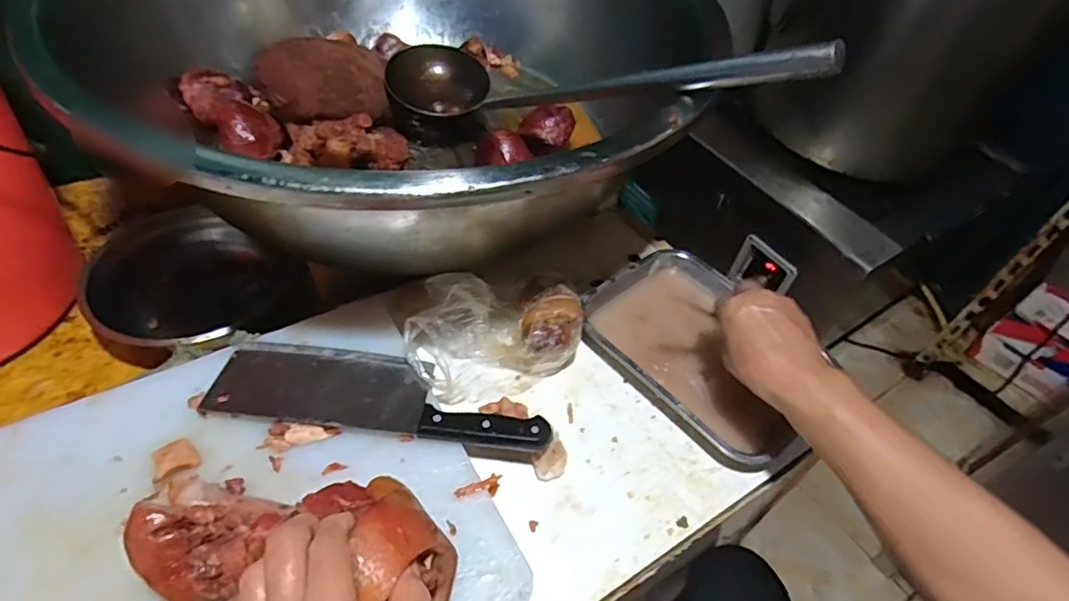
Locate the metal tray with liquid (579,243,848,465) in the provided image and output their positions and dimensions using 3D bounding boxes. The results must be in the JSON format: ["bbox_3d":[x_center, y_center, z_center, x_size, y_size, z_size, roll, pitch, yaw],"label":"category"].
[{"bbox_3d":[0.171,0.048,0.591,0.175,0.025,0.235,-30,58,-29],"label":"metal tray with liquid"}]

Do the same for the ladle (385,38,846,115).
[{"bbox_3d":[0.024,-0.226,0.574,0.081,0.076,0.529,-35,37,-31],"label":"ladle"}]

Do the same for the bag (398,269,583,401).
[{"bbox_3d":[-0.035,0.026,0.544,0.168,0.066,0.103,-17,53,-21],"label":"bag"}]

